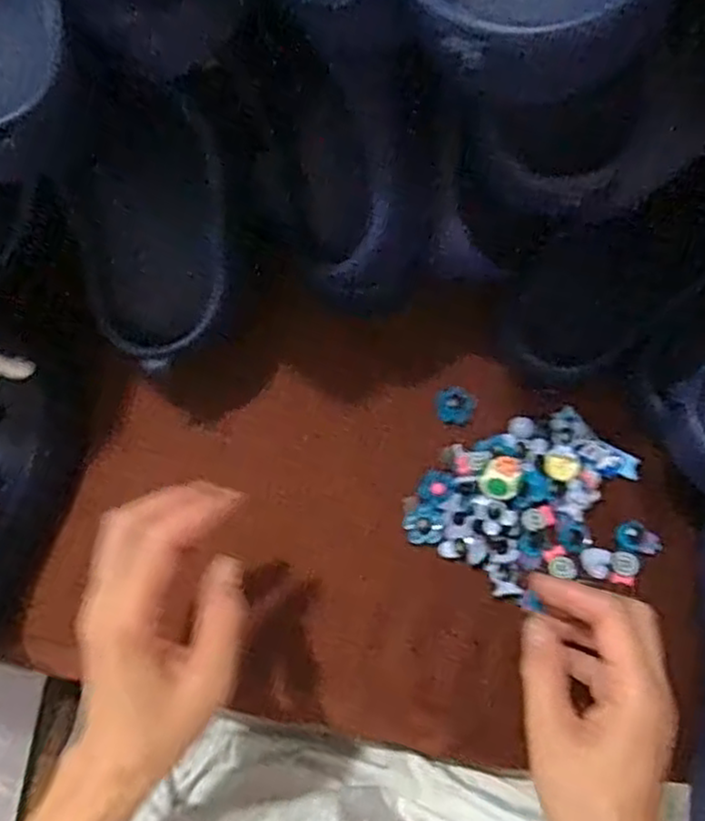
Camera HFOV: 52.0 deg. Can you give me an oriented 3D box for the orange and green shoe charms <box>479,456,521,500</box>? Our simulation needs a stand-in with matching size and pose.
[{"bbox_3d":[0.093,0.042,0.453,0.022,0.005,0.027,17,88,7],"label":"orange and green shoe charms"}]

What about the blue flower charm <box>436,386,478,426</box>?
[{"bbox_3d":[0.069,-0.003,0.484,0.026,0.004,0.025,13,76,4],"label":"blue flower charm"}]

